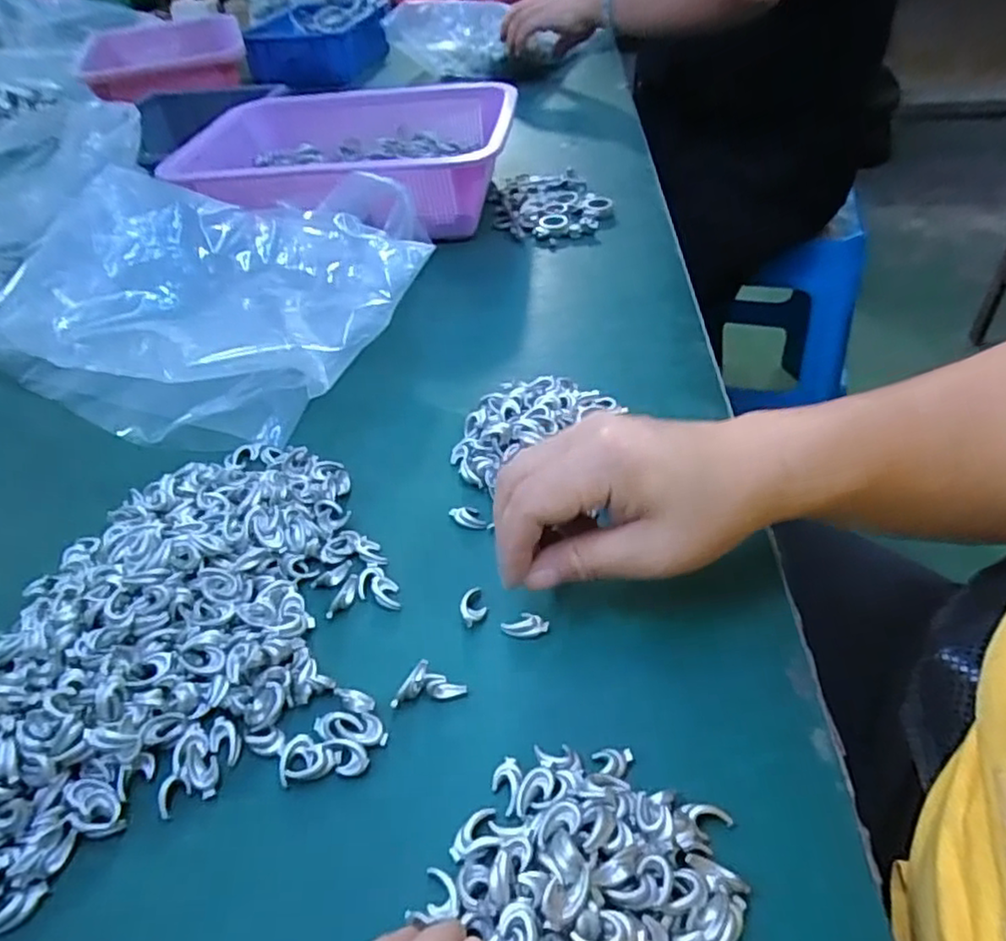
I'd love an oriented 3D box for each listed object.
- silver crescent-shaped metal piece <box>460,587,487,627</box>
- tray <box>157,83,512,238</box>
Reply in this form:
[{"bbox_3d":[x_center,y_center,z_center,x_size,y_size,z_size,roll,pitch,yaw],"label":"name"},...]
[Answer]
[{"bbox_3d":[-0.015,0.063,0.316,0.012,0.006,0.022,-12,44,-9],"label":"silver crescent-shaped metal piece"},{"bbox_3d":[-0.154,-0.301,0.658,0.313,0.086,0.235,0,44,7],"label":"tray"}]

